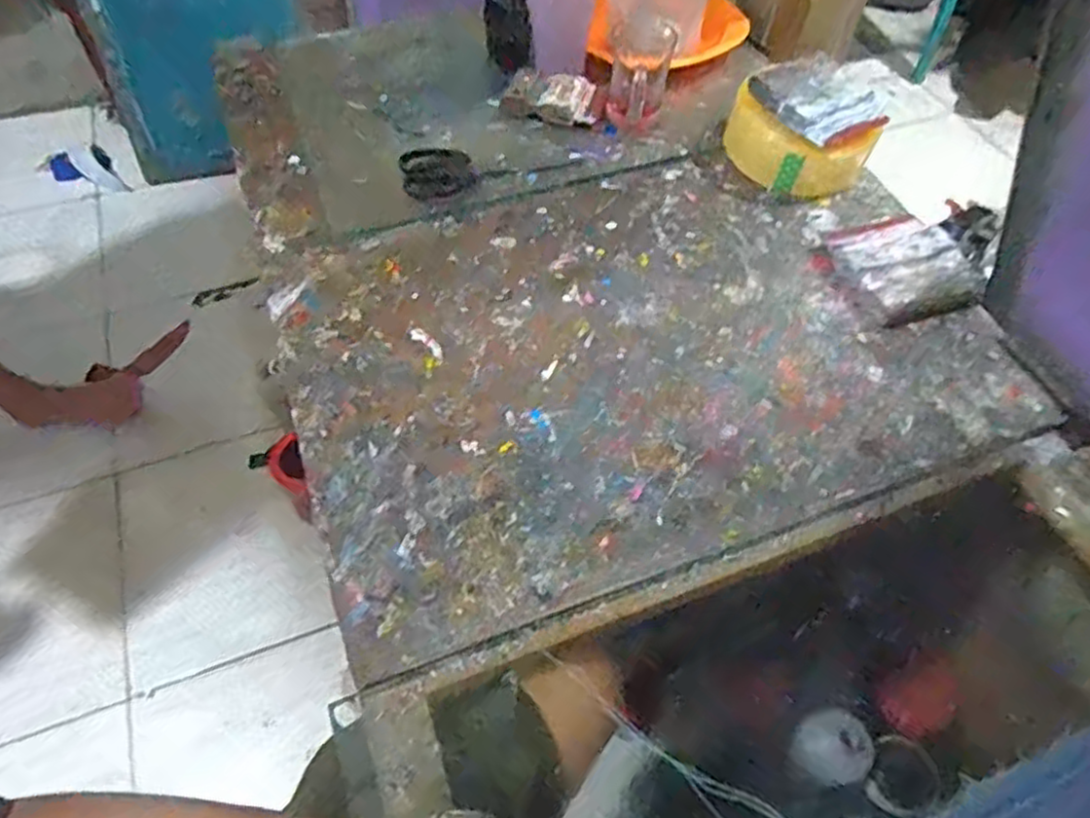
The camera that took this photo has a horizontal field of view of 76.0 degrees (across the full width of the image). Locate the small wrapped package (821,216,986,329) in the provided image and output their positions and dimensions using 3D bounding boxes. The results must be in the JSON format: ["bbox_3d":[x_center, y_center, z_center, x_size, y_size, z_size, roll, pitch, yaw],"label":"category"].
[{"bbox_3d":[0.342,-0.137,0.666,0.117,0.025,0.122,-13,57,-10],"label":"small wrapped package"}]

